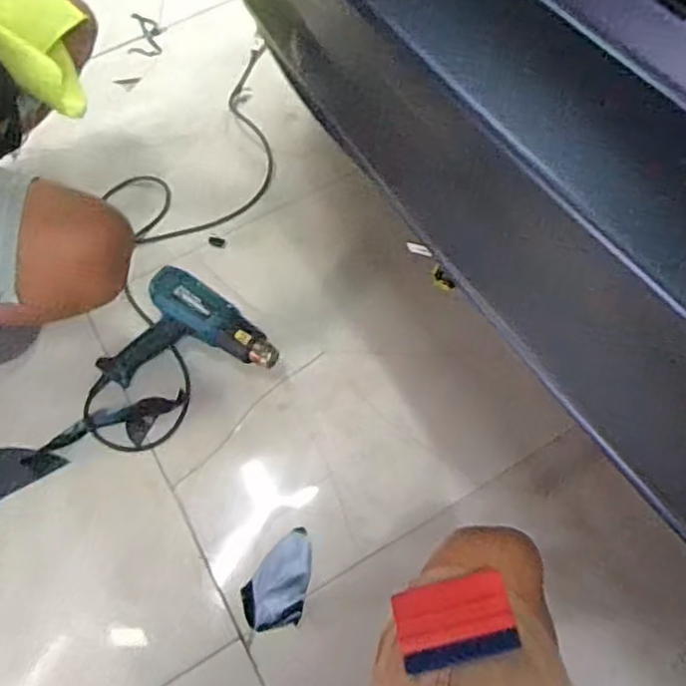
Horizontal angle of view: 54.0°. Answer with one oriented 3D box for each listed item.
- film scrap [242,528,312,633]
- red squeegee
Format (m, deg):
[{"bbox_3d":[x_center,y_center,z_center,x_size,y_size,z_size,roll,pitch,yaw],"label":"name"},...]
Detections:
[{"bbox_3d":[-0.084,0.314,0.902,0.080,0.008,0.136,13,62,11],"label":"film scrap"},{"bbox_3d":[0.096,0.239,0.578,0.097,0.006,0.065,-12,53,1],"label":"red squeegee"}]

